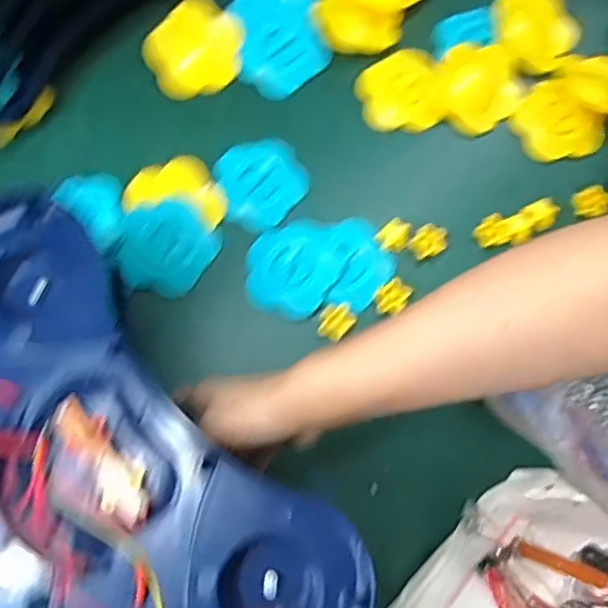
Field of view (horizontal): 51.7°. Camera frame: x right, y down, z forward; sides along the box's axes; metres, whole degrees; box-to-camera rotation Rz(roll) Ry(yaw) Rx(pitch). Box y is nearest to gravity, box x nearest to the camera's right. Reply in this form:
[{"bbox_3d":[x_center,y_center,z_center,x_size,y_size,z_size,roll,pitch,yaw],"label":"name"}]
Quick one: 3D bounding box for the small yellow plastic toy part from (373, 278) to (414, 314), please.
[{"bbox_3d":[0.075,-0.007,0.534,0.024,0.007,0.034,42,79,8],"label":"small yellow plastic toy part"}]

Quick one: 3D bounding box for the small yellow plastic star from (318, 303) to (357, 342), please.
[{"bbox_3d":[0.027,0.014,0.531,0.027,0.005,0.032,41,79,8],"label":"small yellow plastic star"}]

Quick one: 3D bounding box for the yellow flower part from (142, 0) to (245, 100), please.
[{"bbox_3d":[-0.099,-0.232,0.576,0.076,0.016,0.093,44,80,-17],"label":"yellow flower part"}]

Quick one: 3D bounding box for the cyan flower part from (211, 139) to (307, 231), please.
[{"bbox_3d":[-0.036,-0.109,0.563,0.076,0.018,0.075,0,76,-1],"label":"cyan flower part"}]

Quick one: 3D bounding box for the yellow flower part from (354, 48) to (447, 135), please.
[{"bbox_3d":[0.090,-0.198,0.586,0.074,0.011,0.078,-5,77,-3],"label":"yellow flower part"}]

